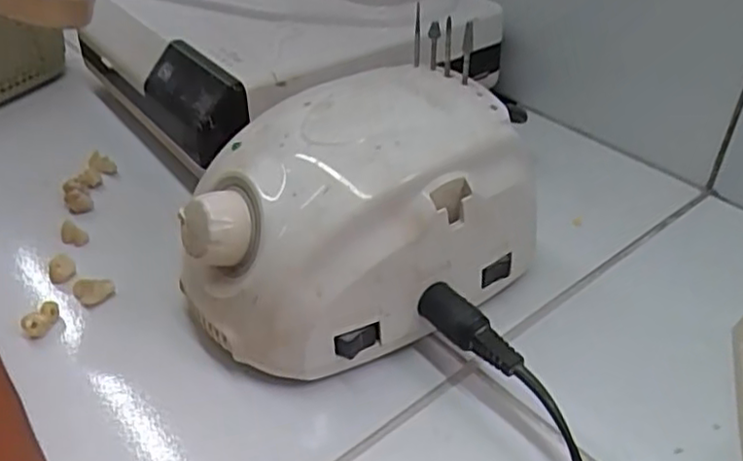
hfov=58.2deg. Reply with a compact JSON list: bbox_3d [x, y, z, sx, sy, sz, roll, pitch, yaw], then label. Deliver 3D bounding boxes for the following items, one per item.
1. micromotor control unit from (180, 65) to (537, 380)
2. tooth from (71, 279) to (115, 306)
[{"bbox_3d":[-0.009,-0.005,0.283,0.139,0.084,0.094,-24,44,-28],"label":"micromotor control unit"},{"bbox_3d":[-0.126,0.027,0.302,0.018,0.010,0.015,-12,40,-16],"label":"tooth"}]

